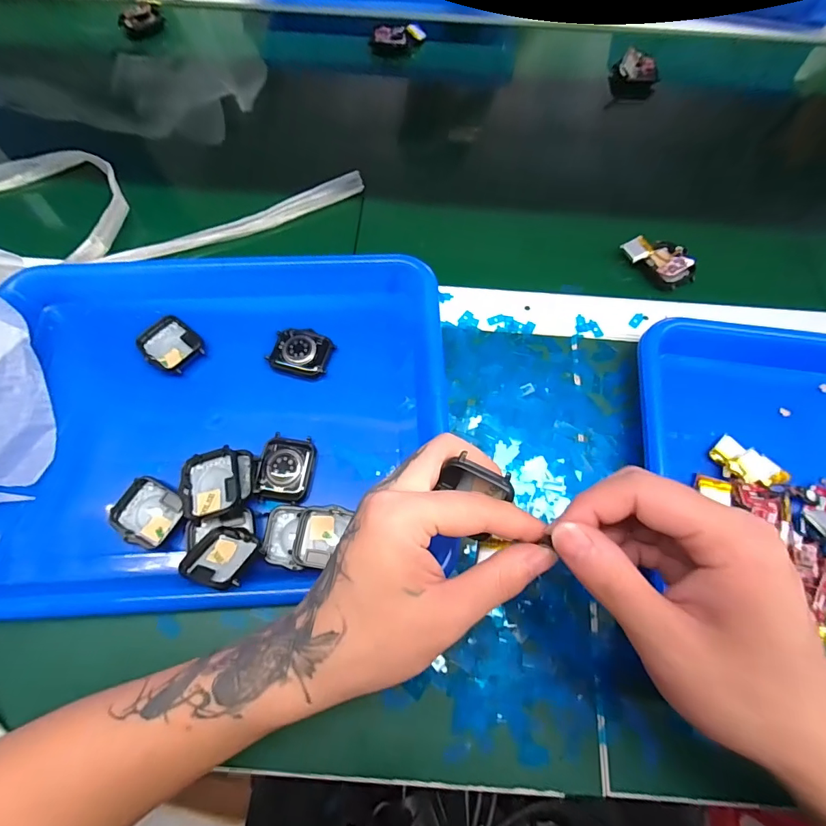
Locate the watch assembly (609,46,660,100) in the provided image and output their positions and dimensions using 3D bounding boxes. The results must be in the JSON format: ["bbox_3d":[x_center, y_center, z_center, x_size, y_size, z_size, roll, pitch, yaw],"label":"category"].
[{"bbox_3d":[0.250,-0.377,0.484,0.048,0.043,0.025,-2,69,-1],"label":"watch assembly"}]

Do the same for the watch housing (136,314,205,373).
[{"bbox_3d":[-0.184,-0.051,0.331,0.044,0.011,0.038,37,73,13],"label":"watch housing"}]

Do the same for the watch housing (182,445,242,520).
[{"bbox_3d":[-0.132,0.047,0.289,0.037,0.013,0.042,-12,69,-4],"label":"watch housing"}]

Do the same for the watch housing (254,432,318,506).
[{"bbox_3d":[-0.088,0.038,0.300,0.035,0.012,0.044,6,69,3],"label":"watch housing"}]

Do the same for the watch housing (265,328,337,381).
[{"bbox_3d":[-0.085,-0.046,0.331,0.043,0.013,0.037,18,70,7],"label":"watch housing"}]

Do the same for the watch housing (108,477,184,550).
[{"bbox_3d":[-0.176,0.066,0.288,0.039,0.011,0.037,27,71,10],"label":"watch housing"}]

